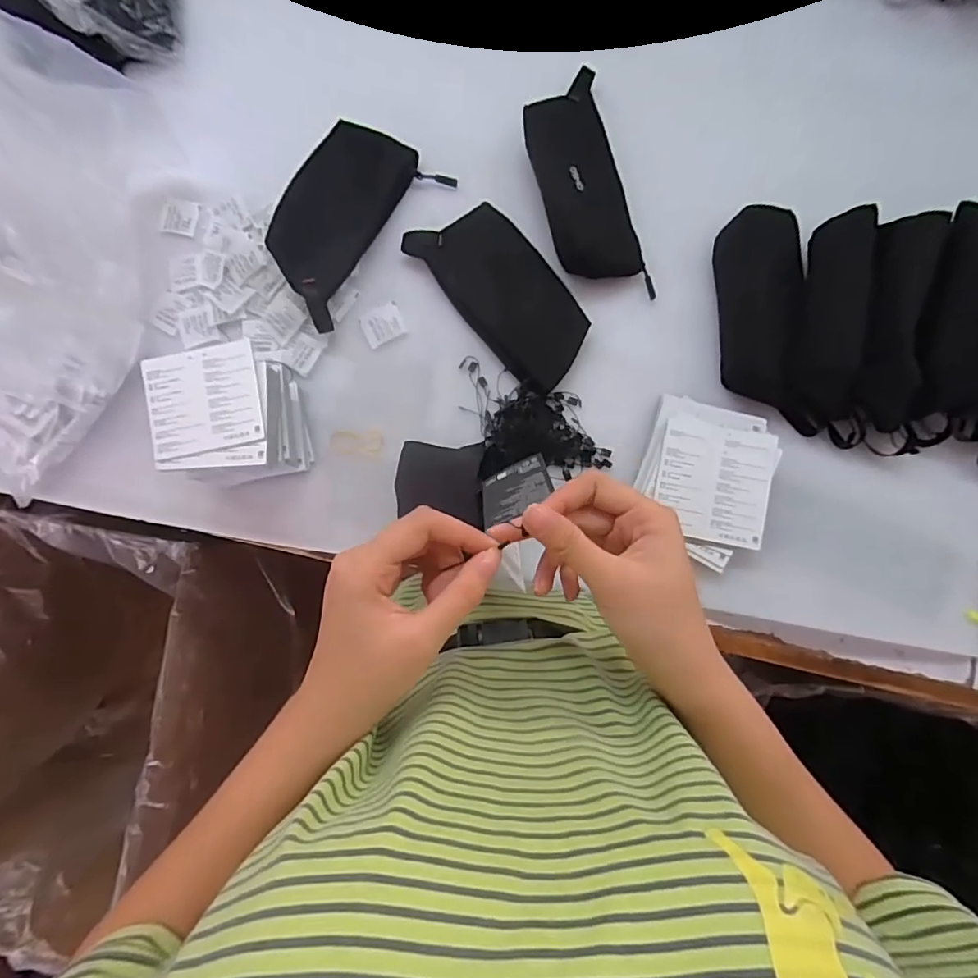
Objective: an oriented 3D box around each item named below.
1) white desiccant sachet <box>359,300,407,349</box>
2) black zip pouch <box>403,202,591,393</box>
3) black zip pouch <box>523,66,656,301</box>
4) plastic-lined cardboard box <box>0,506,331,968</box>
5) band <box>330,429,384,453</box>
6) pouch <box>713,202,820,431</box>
[{"bbox_3d":[-0.109,-0.170,0.562,0.042,0.004,0.035,-26,83,0],"label":"white desiccant sachet"},{"bbox_3d":[0.015,-0.201,0.544,0.093,0.028,0.207,-41,84,-1],"label":"black zip pouch"},{"bbox_3d":[0.095,-0.306,0.542,0.086,0.049,0.236,-16,84,1],"label":"black zip pouch"},{"bbox_3d":[-0.661,0.342,0.947,0.532,0.505,0.586,11,85,4],"label":"plastic-lined cardboard box"},{"bbox_3d":[-0.136,-0.049,0.555,0.055,0.004,0.023,-3,84,3],"label":"band"},{"bbox_3d":[0.270,-0.167,0.524,0.086,0.040,0.222,-1,84,3],"label":"pouch"}]

